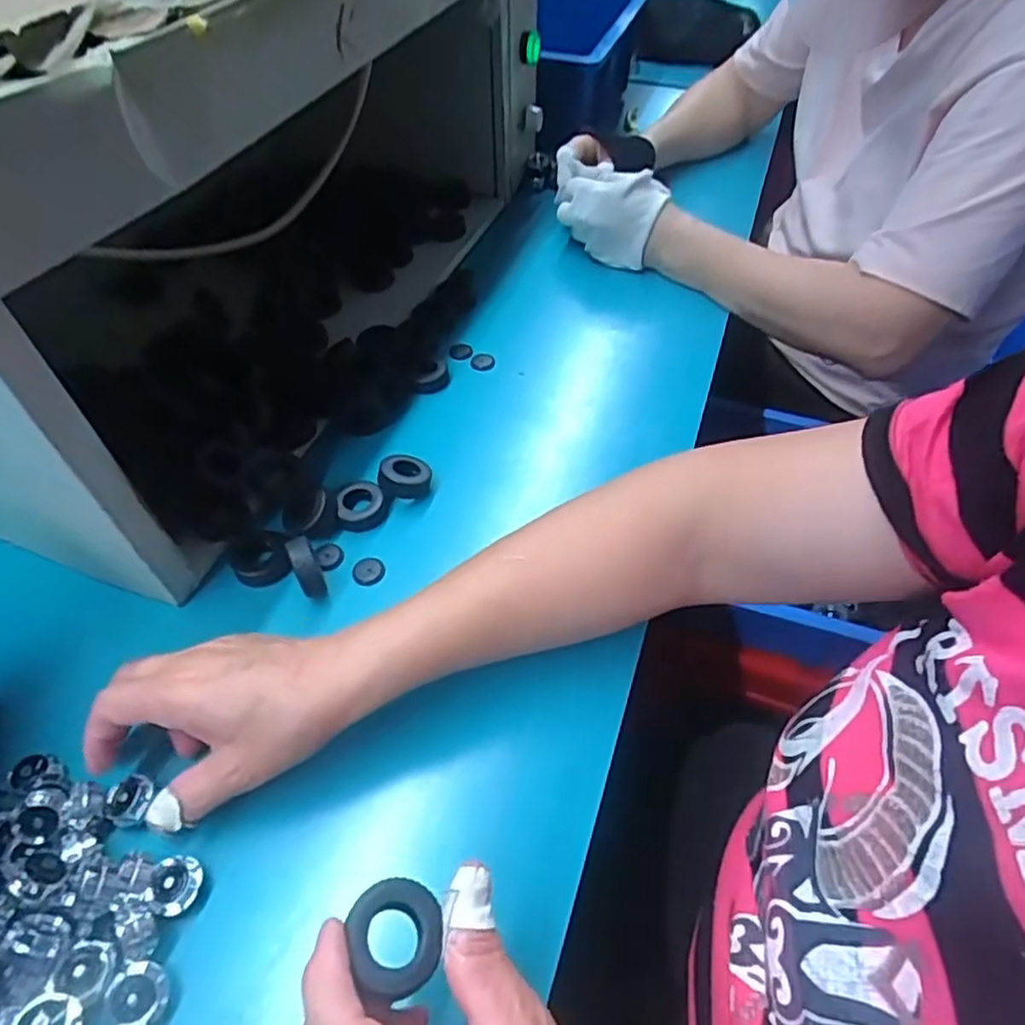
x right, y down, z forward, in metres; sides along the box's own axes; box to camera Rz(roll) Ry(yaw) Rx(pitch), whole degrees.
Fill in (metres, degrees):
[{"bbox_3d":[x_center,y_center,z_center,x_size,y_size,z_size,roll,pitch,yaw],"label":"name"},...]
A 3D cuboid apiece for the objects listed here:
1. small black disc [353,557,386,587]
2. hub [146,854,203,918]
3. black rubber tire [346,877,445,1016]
[{"bbox_3d":[-0.096,0.039,0.437,0.021,0.004,0.021,1,51,-1],"label":"small black disc"},{"bbox_3d":[-0.162,0.179,0.314,0.021,0.014,0.024,3,51,1],"label":"hub"},{"bbox_3d":[-0.042,0.156,0.243,0.033,0.009,0.037,-20,55,-17],"label":"black rubber tire"}]

